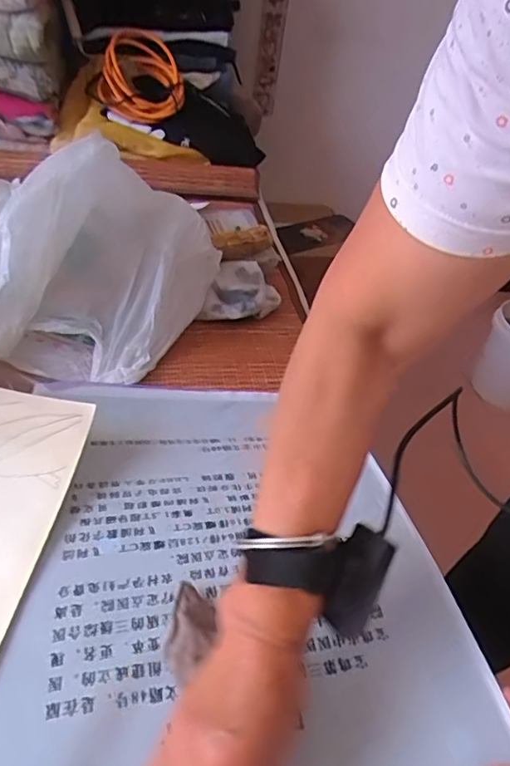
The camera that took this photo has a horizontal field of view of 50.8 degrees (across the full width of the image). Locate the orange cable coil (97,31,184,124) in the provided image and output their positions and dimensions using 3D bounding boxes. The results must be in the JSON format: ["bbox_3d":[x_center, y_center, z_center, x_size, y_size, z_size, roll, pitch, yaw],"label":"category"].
[{"bbox_3d":[-0.230,-0.623,1.074,0.158,0.065,0.225,-5,80,-24],"label":"orange cable coil"}]

